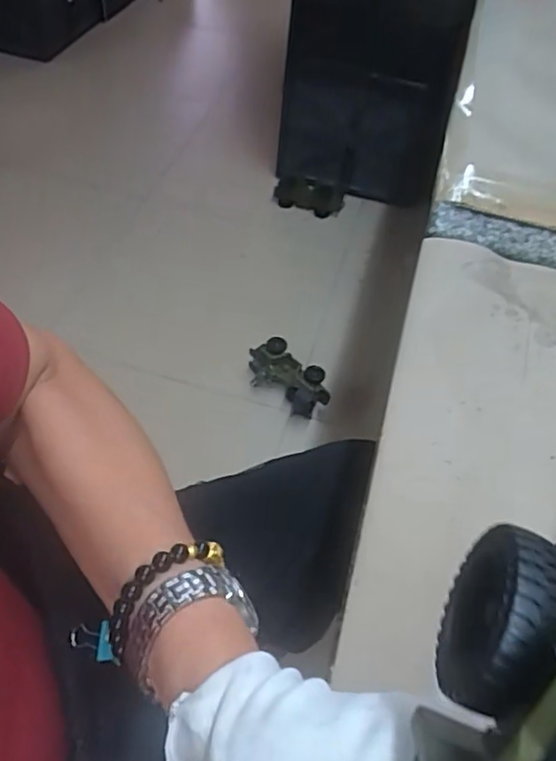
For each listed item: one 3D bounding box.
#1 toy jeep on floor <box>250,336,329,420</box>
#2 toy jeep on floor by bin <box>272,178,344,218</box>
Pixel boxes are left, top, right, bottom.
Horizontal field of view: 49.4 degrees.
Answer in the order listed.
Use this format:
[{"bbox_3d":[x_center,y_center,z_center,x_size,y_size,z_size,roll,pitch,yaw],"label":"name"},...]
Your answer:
[{"bbox_3d":[0.026,-0.009,1.302,0.197,0.074,0.094,35,55,21],"label":"toy jeep on floor"},{"bbox_3d":[0.089,-0.529,1.743,0.200,0.076,0.088,5,51,-2],"label":"toy jeep on floor by bin"}]

